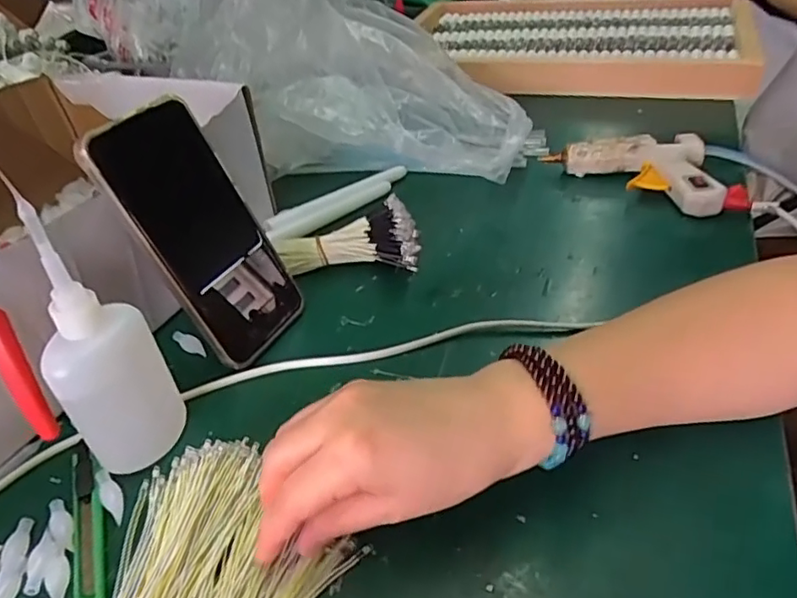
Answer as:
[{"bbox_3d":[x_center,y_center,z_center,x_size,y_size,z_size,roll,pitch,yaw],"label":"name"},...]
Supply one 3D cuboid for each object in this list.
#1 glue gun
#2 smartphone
[{"bbox_3d":[0.229,-0.117,0.529,0.171,0.038,0.087,27,49,36],"label":"glue gun"},{"bbox_3d":[-0.122,-0.041,0.375,0.014,0.160,0.079,-8,30,39],"label":"smartphone"}]

